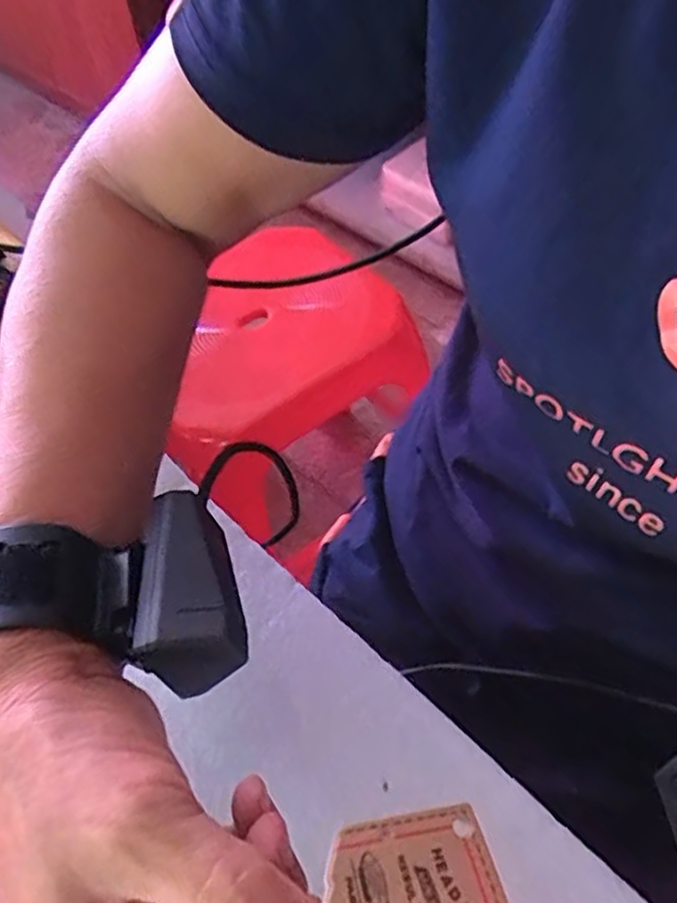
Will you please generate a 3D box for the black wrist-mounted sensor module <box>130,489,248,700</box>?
[{"bbox_3d":[-0.054,0.043,0.239,0.033,0.020,0.075,-16,55,-7],"label":"black wrist-mounted sensor module"}]

